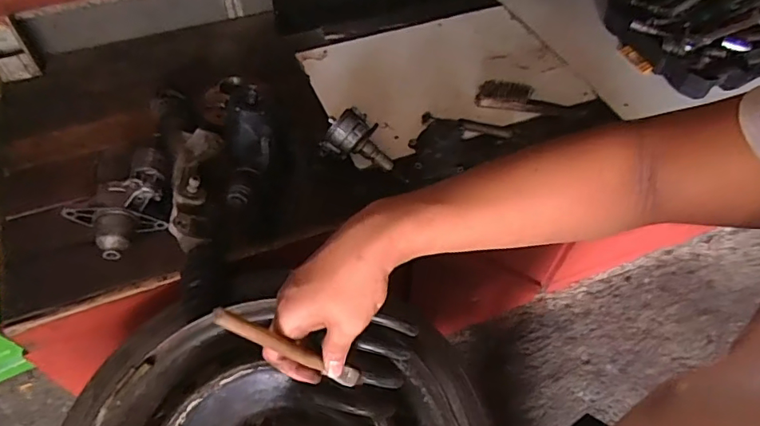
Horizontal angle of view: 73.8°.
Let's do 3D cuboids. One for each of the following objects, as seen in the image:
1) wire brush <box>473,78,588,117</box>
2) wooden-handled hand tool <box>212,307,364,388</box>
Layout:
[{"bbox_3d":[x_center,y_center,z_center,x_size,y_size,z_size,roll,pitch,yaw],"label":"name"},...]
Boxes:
[{"bbox_3d":[0.300,-0.224,1.004,0.214,0.050,0.039,9,51,5],"label":"wire brush"},{"bbox_3d":[-0.062,0.107,0.385,0.012,0.167,0.011,-25,48,21],"label":"wooden-handled hand tool"}]

